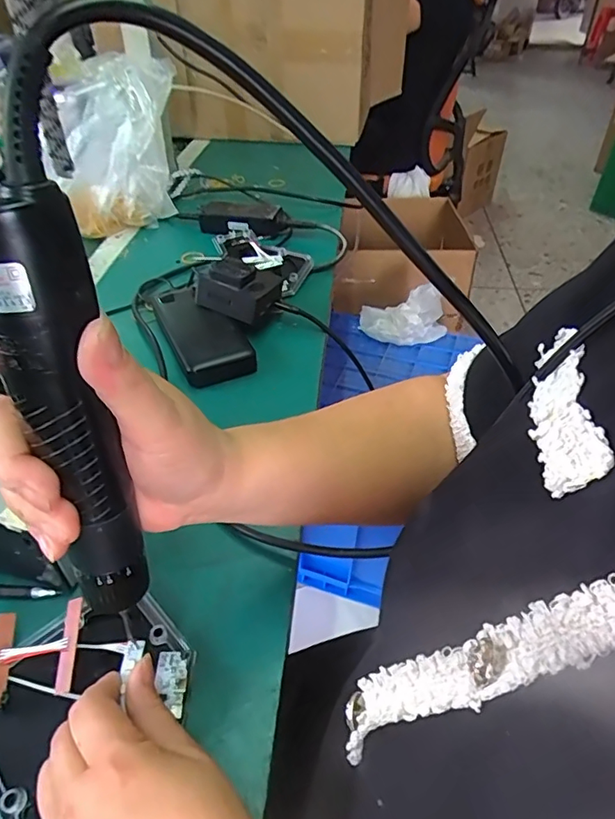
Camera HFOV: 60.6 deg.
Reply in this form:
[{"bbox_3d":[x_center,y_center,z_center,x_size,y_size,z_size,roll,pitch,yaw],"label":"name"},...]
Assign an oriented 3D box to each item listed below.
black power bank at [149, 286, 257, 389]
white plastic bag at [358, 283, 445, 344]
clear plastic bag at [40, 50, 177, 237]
[{"bbox_3d":[-0.121,-0.092,0.589,0.073,0.024,0.176,-19,45,-19],"label":"black power bank"},{"bbox_3d":[0.230,-0.221,1.251,0.200,0.125,0.096,2,42,3],"label":"white plastic bag"},{"bbox_3d":[-0.295,-0.418,0.829,0.153,0.172,0.239,-5,42,-4],"label":"clear plastic bag"}]

